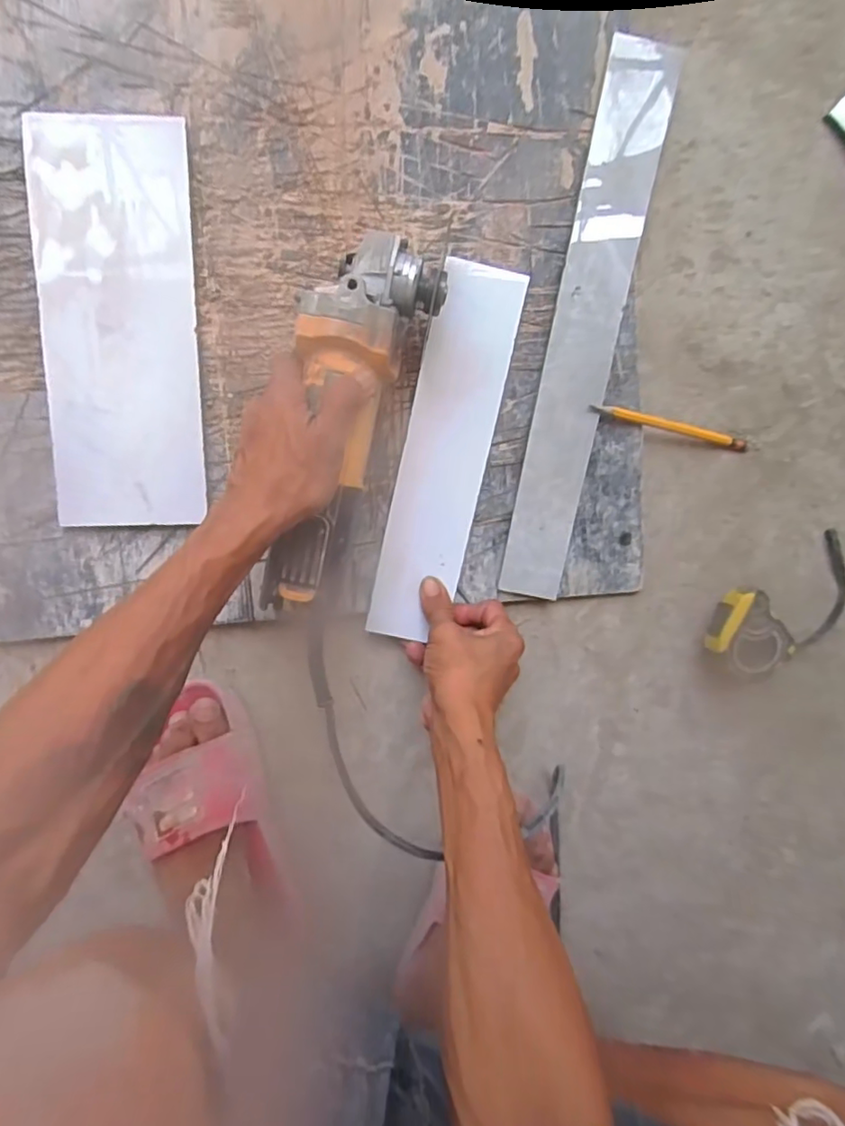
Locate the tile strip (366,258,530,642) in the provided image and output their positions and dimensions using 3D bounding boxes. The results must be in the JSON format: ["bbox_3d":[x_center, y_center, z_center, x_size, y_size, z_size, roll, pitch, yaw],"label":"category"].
[{"bbox_3d":[0.018,-0.084,0.457,0.069,0.011,0.291,14,95,-3],"label":"tile strip"}]

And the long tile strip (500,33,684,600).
[{"bbox_3d":[0.124,-0.176,0.448,0.053,0.009,0.407,11,97,1],"label":"long tile strip"}]

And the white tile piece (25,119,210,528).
[{"bbox_3d":[-0.230,-0.176,0.440,0.113,0.012,0.291,-1,96,-2],"label":"white tile piece"}]

